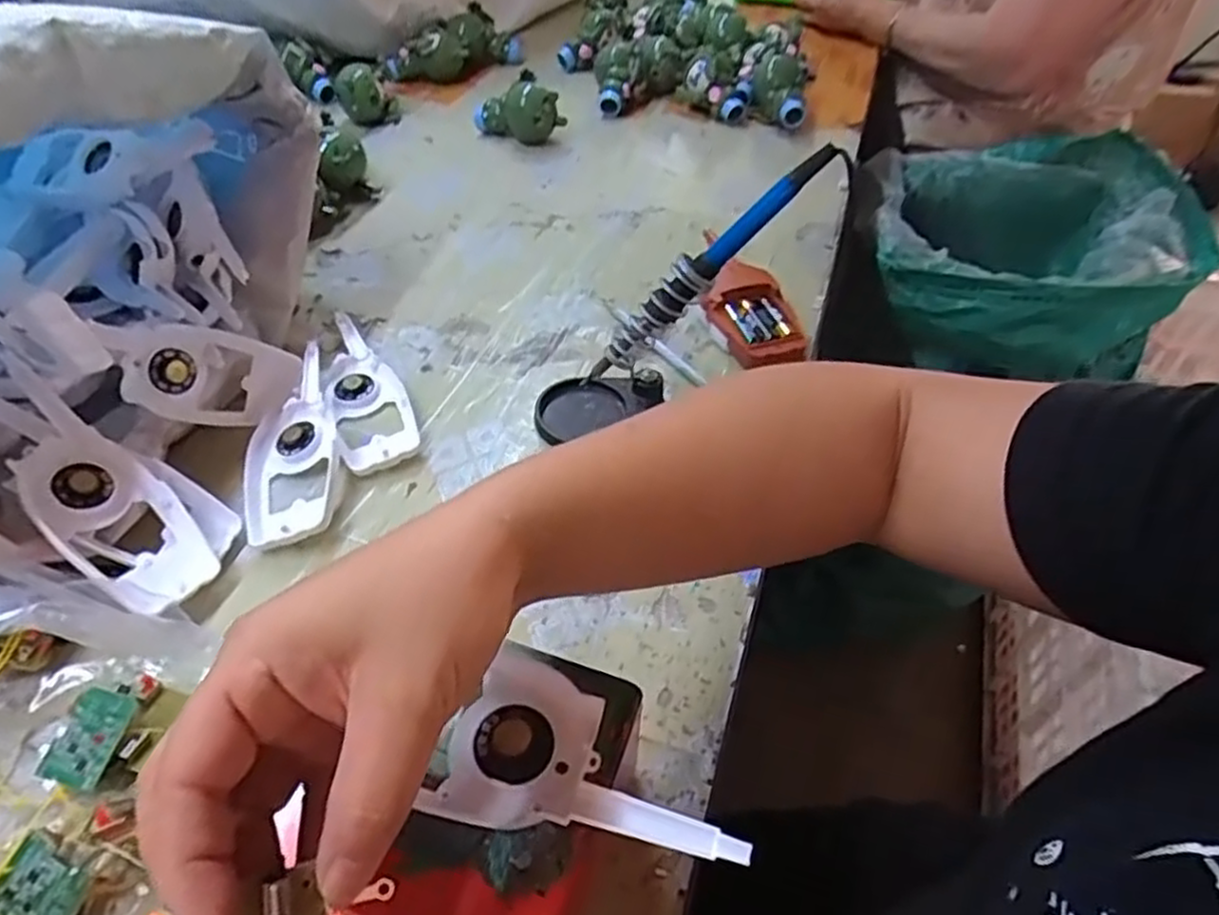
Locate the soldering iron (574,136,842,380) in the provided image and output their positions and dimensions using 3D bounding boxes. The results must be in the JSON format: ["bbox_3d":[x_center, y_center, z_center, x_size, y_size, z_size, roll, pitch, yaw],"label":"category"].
[{"bbox_3d":[0.054,-0.113,0.459,0.017,0.205,0.016,26,36,-35],"label":"soldering iron"}]

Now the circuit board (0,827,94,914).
[{"bbox_3d":[-0.241,0.184,0.312,0.040,0.004,0.034,29,69,13],"label":"circuit board"}]

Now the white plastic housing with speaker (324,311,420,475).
[{"bbox_3d":[-0.176,-0.050,0.533,0.053,0.013,0.161,-17,49,-16],"label":"white plastic housing with speaker"}]

